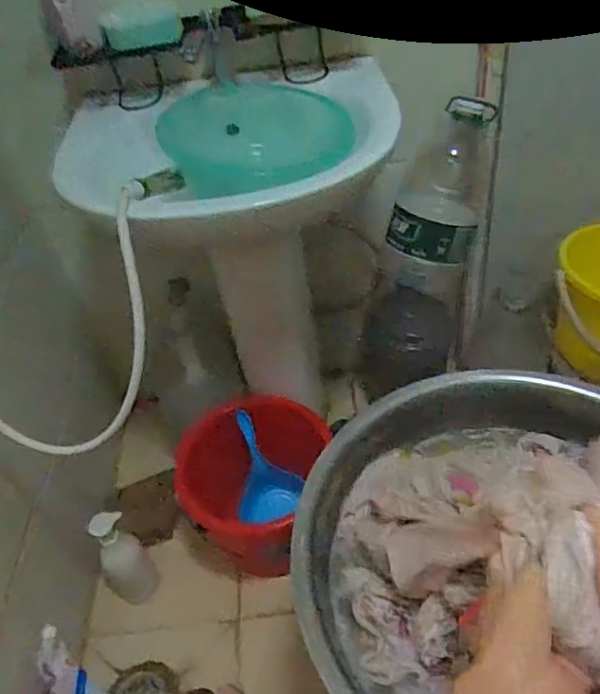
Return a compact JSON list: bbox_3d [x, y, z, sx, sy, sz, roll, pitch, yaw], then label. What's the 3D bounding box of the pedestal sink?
[{"bbox_3d":[-0.082,-0.128,1.106,0.498,0.666,0.342,-1,44,7],"label":"pedestal sink"}]

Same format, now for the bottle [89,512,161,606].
[{"bbox_3d":[-0.324,0.391,1.048,0.080,0.234,0.062,-25,46,-18],"label":"bottle"}]

